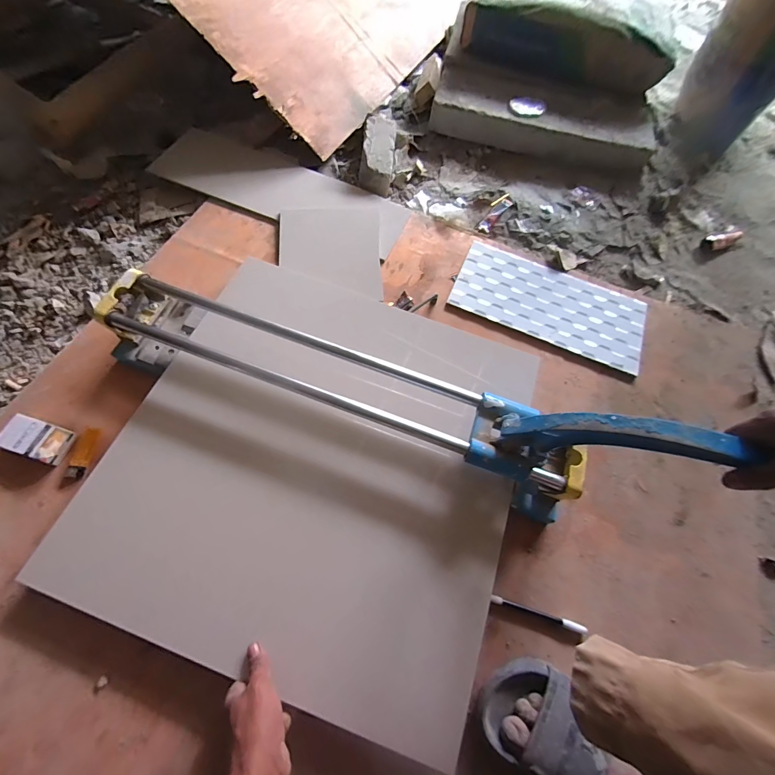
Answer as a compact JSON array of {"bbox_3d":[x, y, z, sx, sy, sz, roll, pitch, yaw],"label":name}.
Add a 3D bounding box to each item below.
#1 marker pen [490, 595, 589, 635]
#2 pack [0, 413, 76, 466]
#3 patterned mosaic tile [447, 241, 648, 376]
[{"bbox_3d":[0.216,0.327,0.493,0.142,0.011,0.012,17,67,4],"label":"marker pen"},{"bbox_3d":[-0.548,0.079,0.530,0.100,0.017,0.054,17,67,4],"label":"pack"},{"bbox_3d":[0.343,-0.178,0.726,0.391,0.015,0.194,24,67,7],"label":"patterned mosaic tile"}]

